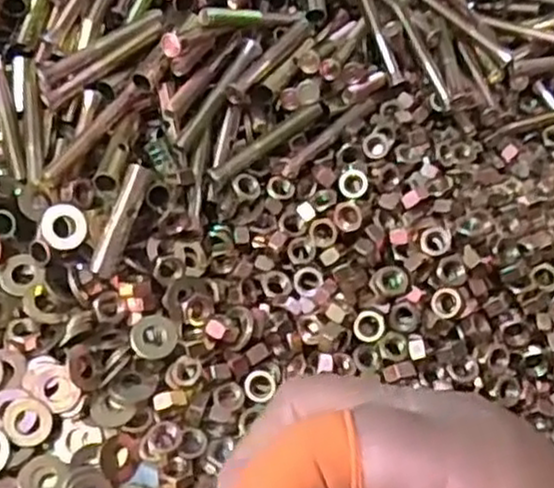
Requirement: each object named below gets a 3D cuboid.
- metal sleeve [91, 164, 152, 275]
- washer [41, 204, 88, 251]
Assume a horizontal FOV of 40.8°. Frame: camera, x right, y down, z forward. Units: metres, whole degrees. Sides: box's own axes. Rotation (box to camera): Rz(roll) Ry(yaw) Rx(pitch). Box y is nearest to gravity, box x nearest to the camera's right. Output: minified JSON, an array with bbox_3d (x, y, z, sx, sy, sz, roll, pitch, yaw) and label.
[{"bbox_3d":[-0.058,-0.009,0.275,0.008,0.005,0.042,19,79,8],"label":"metal sleeve"},{"bbox_3d":[-0.079,-0.006,0.276,0.016,0.005,0.017,0,94,-6],"label":"washer"}]

